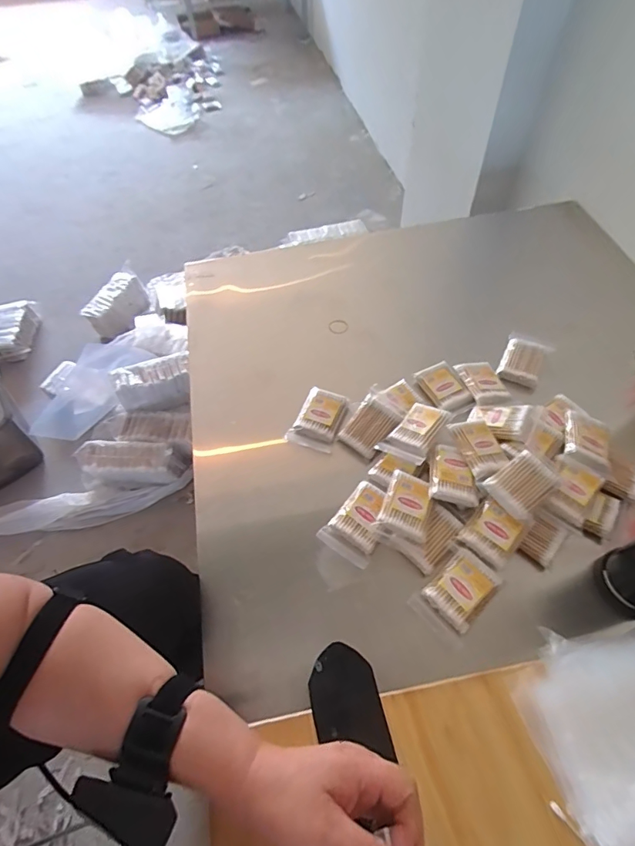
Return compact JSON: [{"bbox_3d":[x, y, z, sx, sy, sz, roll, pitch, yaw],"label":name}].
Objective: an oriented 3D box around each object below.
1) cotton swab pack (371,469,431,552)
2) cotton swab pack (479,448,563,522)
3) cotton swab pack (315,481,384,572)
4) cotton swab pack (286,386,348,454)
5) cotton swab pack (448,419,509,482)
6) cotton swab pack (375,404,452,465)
[{"bbox_3d":[0.106,0.098,0.512,0.057,0.013,0.079,21,59,16],"label":"cotton swab pack"},{"bbox_3d":[0.236,0.072,0.506,0.076,0.021,0.056,-34,60,-19],"label":"cotton swab pack"},{"bbox_3d":[0.052,0.117,0.522,0.062,0.015,0.090,30,62,21],"label":"cotton swab pack"},{"bbox_3d":[0.005,-0.005,0.609,0.065,0.019,0.091,22,59,17],"label":"cotton swab pack"},{"bbox_3d":[0.200,0.032,0.538,0.050,0.021,0.079,-15,56,-7],"label":"cotton swab pack"},{"bbox_3d":[0.128,0.012,0.567,0.060,0.017,0.089,24,62,35],"label":"cotton swab pack"}]

